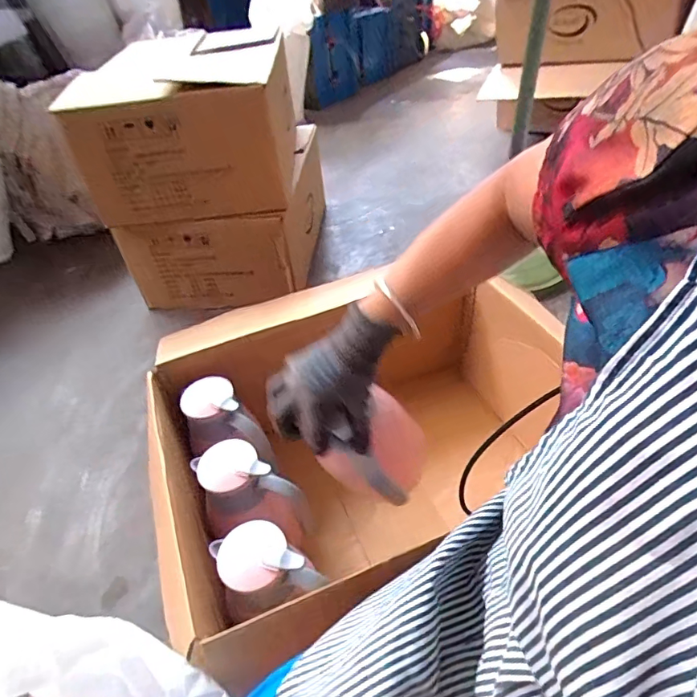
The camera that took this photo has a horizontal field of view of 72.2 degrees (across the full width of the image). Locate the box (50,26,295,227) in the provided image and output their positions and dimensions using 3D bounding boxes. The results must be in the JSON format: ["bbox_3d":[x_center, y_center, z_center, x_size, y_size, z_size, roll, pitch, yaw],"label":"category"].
[{"bbox_3d":[-0.391,-0.608,1.296,0.466,0.316,0.545,0,42,5],"label":"box"}]

